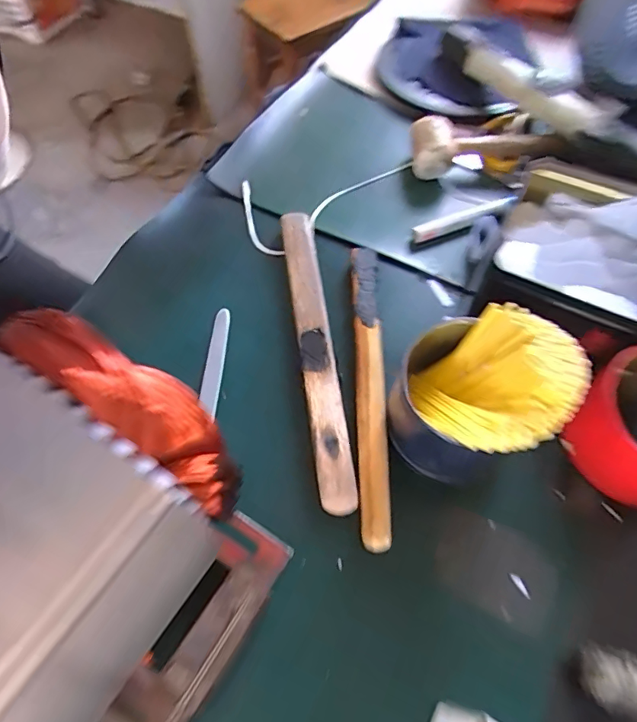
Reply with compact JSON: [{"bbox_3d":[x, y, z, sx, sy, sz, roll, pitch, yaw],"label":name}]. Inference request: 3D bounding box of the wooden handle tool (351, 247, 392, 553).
[{"bbox_3d":[0.041,0.012,0.402,0.023,0.012,0.260,1,59,-1],"label":"wooden handle tool"}]

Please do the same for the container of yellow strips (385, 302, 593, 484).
[{"bbox_3d":[0.109,0.022,0.349,0.107,0.087,0.105,0,59,-1],"label":"container of yellow strips"}]

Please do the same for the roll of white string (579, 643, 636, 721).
[{"bbox_3d":[0.184,0.198,0.307,0.041,0.027,0.035,13,59,7],"label":"roll of white string"}]

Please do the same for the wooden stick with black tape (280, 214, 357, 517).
[{"bbox_3d":[-0.003,-0.016,0.413,0.028,0.016,0.273,-6,59,-5],"label":"wooden stick with black tape"}]

